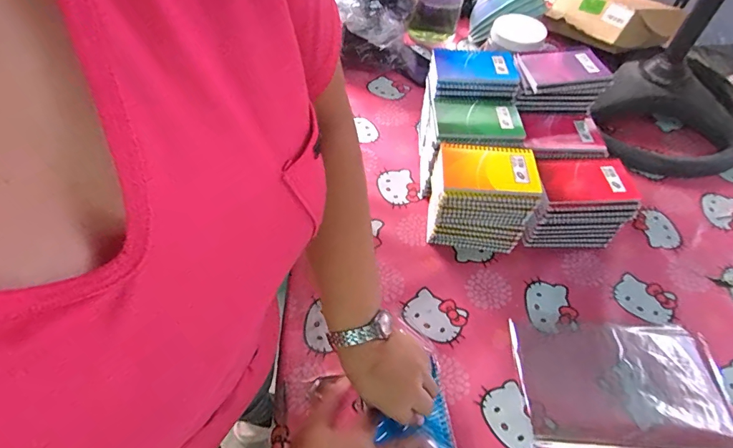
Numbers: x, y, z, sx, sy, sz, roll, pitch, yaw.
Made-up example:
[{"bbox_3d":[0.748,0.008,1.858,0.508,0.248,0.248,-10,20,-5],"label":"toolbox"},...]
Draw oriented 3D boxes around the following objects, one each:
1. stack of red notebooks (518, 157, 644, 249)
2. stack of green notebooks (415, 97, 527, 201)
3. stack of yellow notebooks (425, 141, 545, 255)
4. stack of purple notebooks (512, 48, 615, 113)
[{"bbox_3d":[0.319,-0.033,0.631,0.145,0.111,0.105,6,55,3],"label":"stack of red notebooks"},{"bbox_3d":[0.168,-0.128,0.680,0.140,0.139,0.129,6,55,3],"label":"stack of green notebooks"},{"bbox_3d":[0.167,-0.037,0.613,0.133,0.137,0.093,5,55,2],"label":"stack of yellow notebooks"},{"bbox_3d":[0.319,-0.245,0.691,0.149,0.061,0.101,-7,55,-6],"label":"stack of purple notebooks"}]

